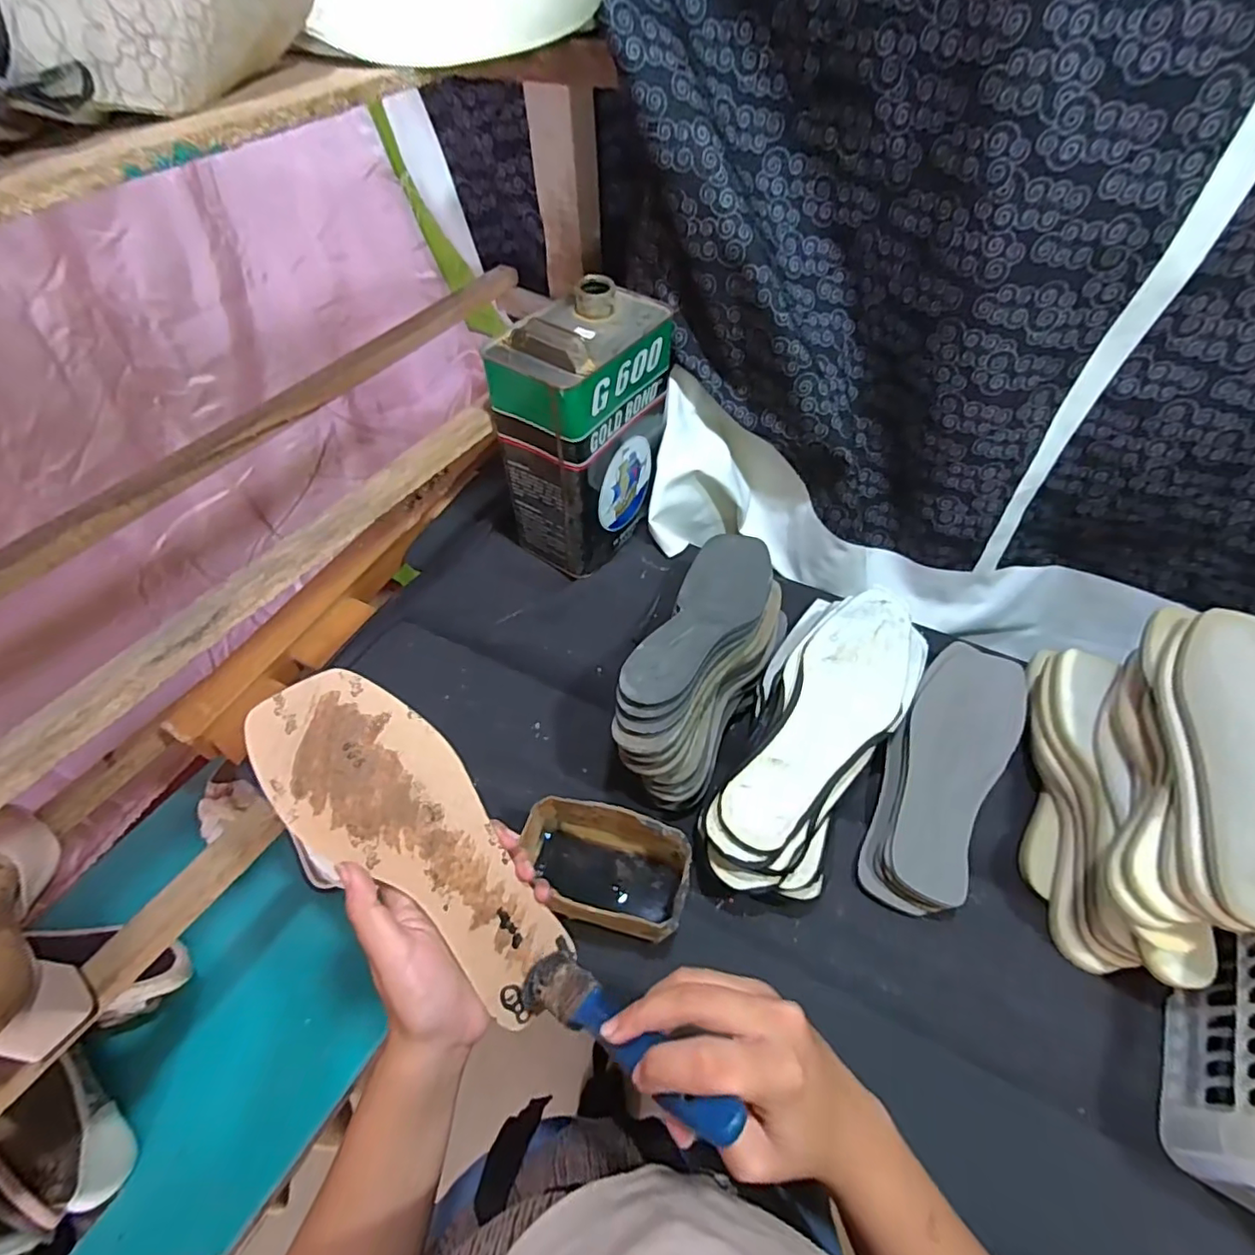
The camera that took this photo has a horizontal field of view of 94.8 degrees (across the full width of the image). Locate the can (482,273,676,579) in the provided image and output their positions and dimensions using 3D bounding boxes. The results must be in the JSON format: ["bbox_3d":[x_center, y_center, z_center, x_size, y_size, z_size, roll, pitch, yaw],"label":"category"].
[{"bbox_3d":[-0.039,-0.202,0.606,0.108,0.233,0.170,30,58,21],"label":"can"}]

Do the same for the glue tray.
[{"bbox_3d":[-0.016,0.186,0.443,0.123,0.067,0.080,9,53,7],"label":"glue tray"}]

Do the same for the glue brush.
[{"bbox_3d":[-0.007,0.201,0.283,0.035,0.013,0.161,-45,20,-29],"label":"glue brush"}]

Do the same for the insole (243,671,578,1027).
[{"bbox_3d":[-0.118,0.125,0.334,0.080,0.023,0.222,-41,94,-27],"label":"insole"}]

